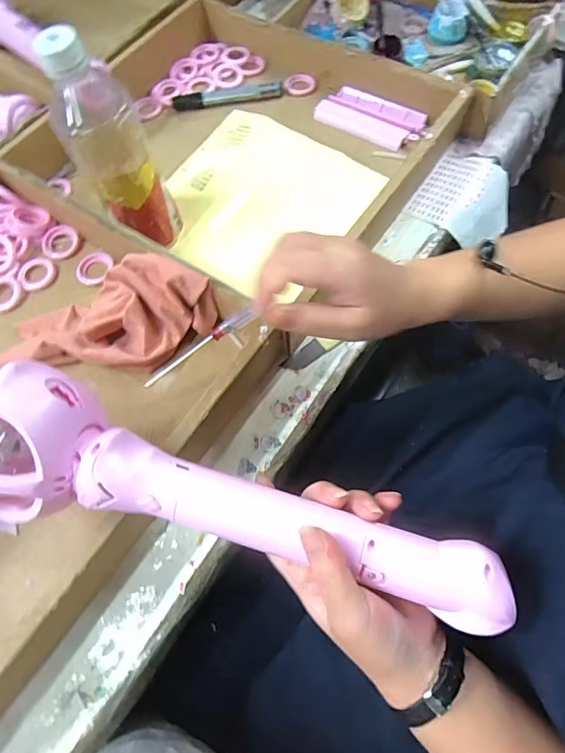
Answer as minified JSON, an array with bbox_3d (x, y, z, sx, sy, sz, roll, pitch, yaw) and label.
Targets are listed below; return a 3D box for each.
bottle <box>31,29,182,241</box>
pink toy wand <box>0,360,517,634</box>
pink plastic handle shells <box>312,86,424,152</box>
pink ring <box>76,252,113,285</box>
[{"bbox_3d":[-0.140,-0.182,0.376,0.066,0.179,0.057,-18,69,-5],"label":"bottle"},{"bbox_3d":[-0.030,0.077,0.262,0.320,0.053,0.085,17,70,3],"label":"pink toy wand"},{"bbox_3d":[0.102,-0.304,0.509,0.120,0.013,0.060,27,72,11],"label":"pink plastic handle shells"},{"bbox_3d":[-0.192,-0.111,0.447,0.031,0.009,0.038,15,70,7],"label":"pink ring"}]

